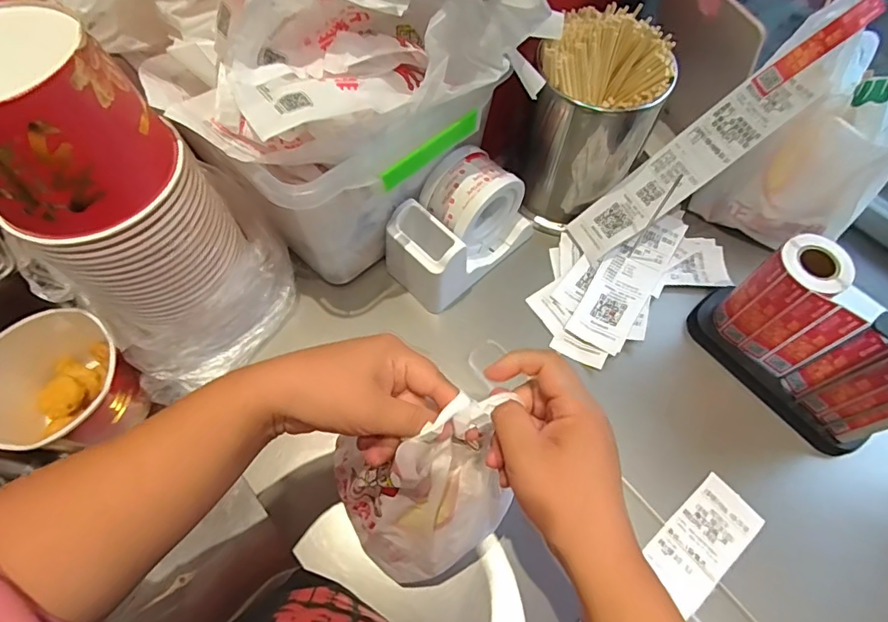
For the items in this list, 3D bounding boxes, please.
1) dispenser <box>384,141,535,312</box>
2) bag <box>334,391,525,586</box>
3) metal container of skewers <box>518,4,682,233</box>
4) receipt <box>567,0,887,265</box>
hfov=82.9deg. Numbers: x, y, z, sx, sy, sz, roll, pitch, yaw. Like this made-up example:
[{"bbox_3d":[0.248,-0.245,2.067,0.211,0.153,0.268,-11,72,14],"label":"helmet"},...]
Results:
[{"bbox_3d":[0.017,-0.087,0.507,0.088,0.098,0.146,41,69,17],"label":"dispenser"},{"bbox_3d":[-0.013,0.131,0.341,0.114,0.153,0.089,-12,64,-8],"label":"bag"},{"bbox_3d":[0.143,-0.190,0.511,0.126,0.166,0.123,10,64,4],"label":"metal container of skewers"},{"bbox_3d":[0.258,-0.164,0.485,0.309,0.011,0.050,-41,75,21],"label":"receipt"}]

